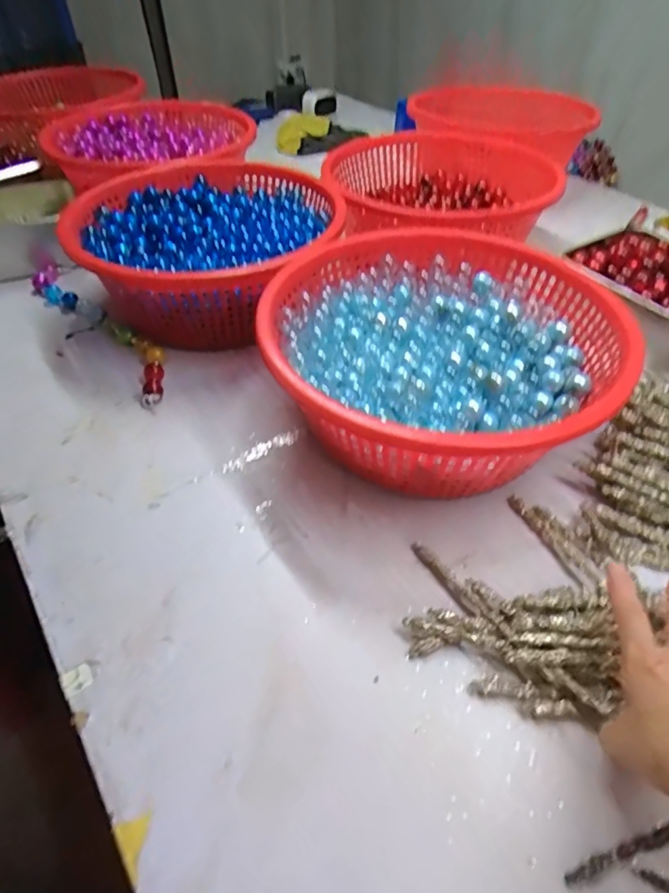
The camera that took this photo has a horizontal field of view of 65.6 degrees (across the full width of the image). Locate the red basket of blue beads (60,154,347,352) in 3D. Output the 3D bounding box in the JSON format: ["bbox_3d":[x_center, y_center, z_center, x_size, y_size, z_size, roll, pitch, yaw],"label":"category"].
[{"bbox_3d":[-0.171,-0.274,0.739,0.336,0.128,0.374,-26,52,-22],"label":"red basket of blue beads"}]

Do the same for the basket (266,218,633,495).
[{"bbox_3d":[0.112,-0.098,0.560,0.338,0.128,0.352,0,47,0],"label":"basket"}]

